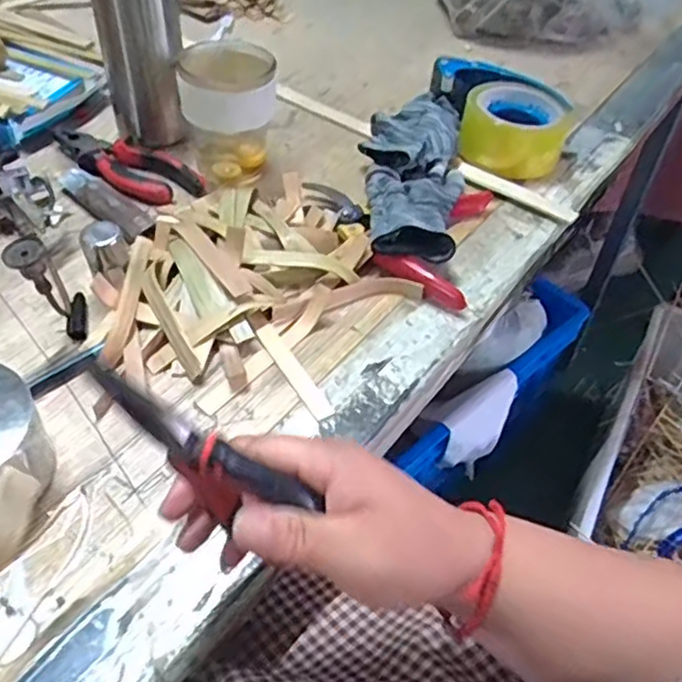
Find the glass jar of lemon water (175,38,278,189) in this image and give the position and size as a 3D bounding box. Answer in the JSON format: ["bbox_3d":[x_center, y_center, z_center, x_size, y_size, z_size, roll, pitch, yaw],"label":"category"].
[{"bbox_3d":[-0.105,-0.218,0.641,0.081,0.104,0.099,-3,49,-7],"label":"glass jar of lemon water"}]

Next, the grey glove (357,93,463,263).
[{"bbox_3d":[0.070,-0.157,0.640,0.096,0.044,0.241,2,48,-2],"label":"grey glove"}]

